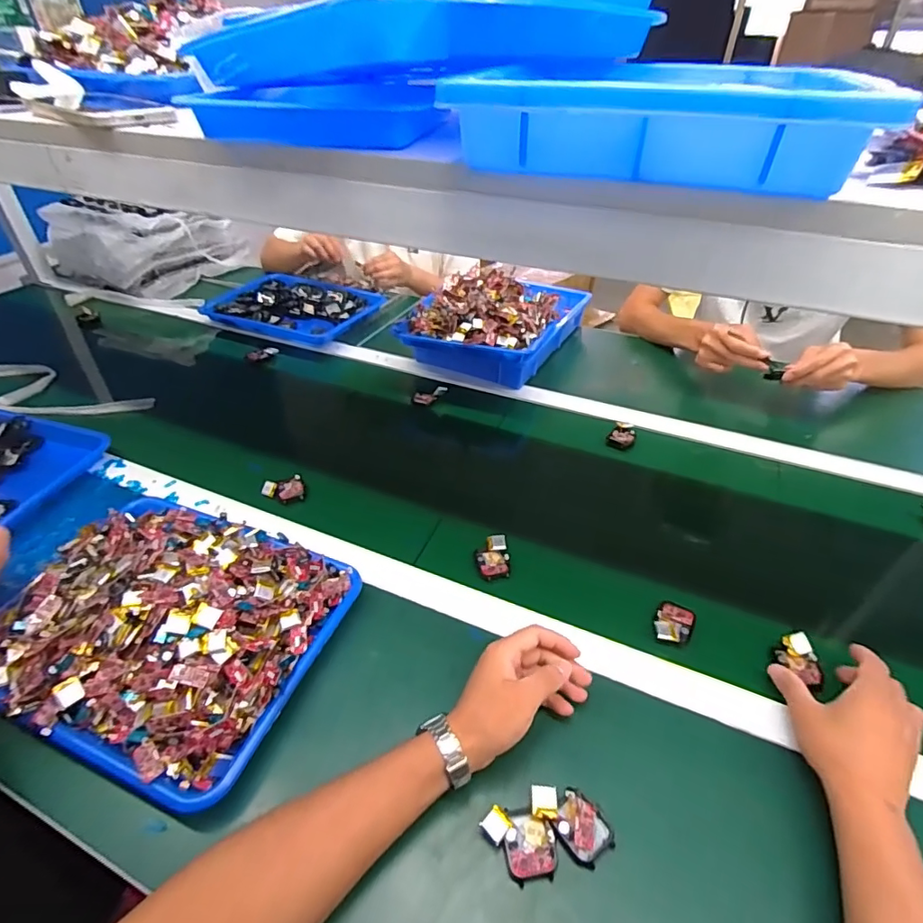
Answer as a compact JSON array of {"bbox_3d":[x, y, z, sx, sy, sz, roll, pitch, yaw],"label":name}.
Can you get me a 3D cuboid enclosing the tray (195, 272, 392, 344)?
[{"bbox_3d":[-0.364,-0.344,1.128,0.348,0.041,0.244,11,41,13],"label":"tray"}]

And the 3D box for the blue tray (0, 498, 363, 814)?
[{"bbox_3d":[-0.295,0.148,0.509,0.312,0.063,0.252,16,42,18],"label":"blue tray"}]

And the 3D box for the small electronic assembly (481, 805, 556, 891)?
[{"bbox_3d":[0.048,0.293,0.396,0.042,0.018,0.056,-26,46,-28],"label":"small electronic assembly"}]

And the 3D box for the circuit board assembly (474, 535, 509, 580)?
[{"bbox_3d":[0.038,0.113,0.608,0.038,0.013,0.055,-6,40,-7],"label":"circuit board assembly"}]

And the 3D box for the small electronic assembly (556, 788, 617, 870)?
[{"bbox_3d":[0.095,0.290,0.406,0.037,0.011,0.046,-24,45,-26],"label":"small electronic assembly"}]

